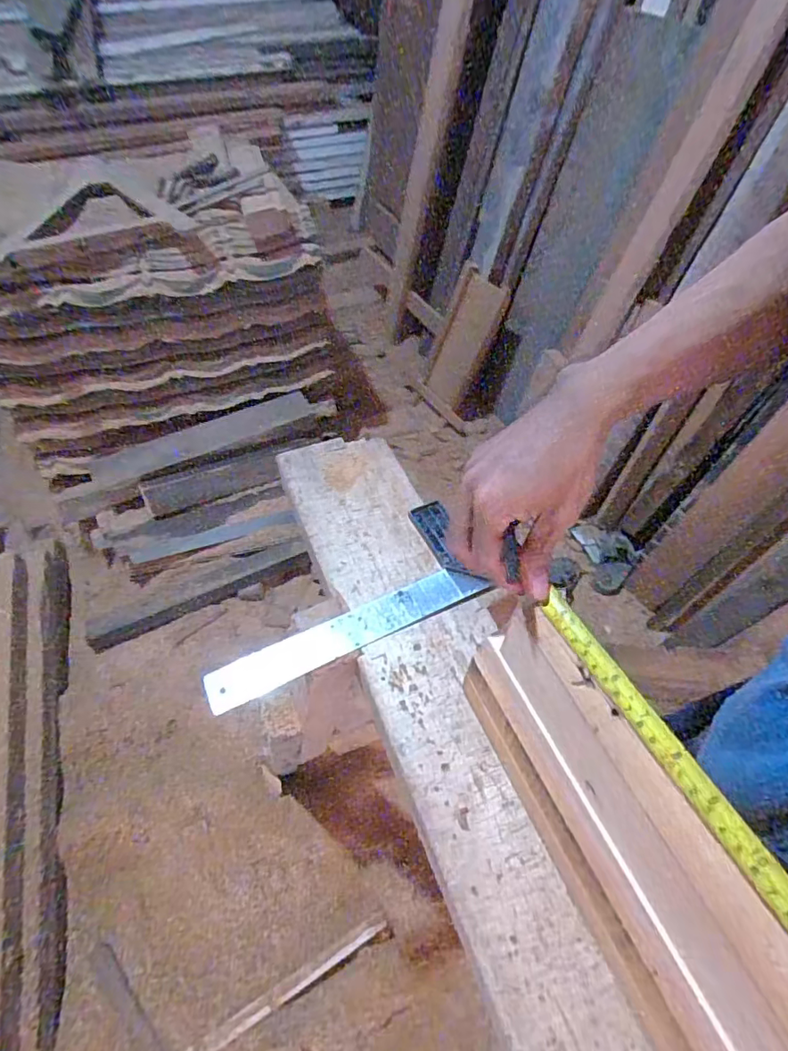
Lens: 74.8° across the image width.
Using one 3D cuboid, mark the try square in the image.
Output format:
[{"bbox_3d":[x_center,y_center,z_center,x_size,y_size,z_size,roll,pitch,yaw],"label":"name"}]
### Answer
[{"bbox_3d":[-0.058,0.073,0.544,0.296,0.019,0.124,-21,57,-15],"label":"try square"}]

